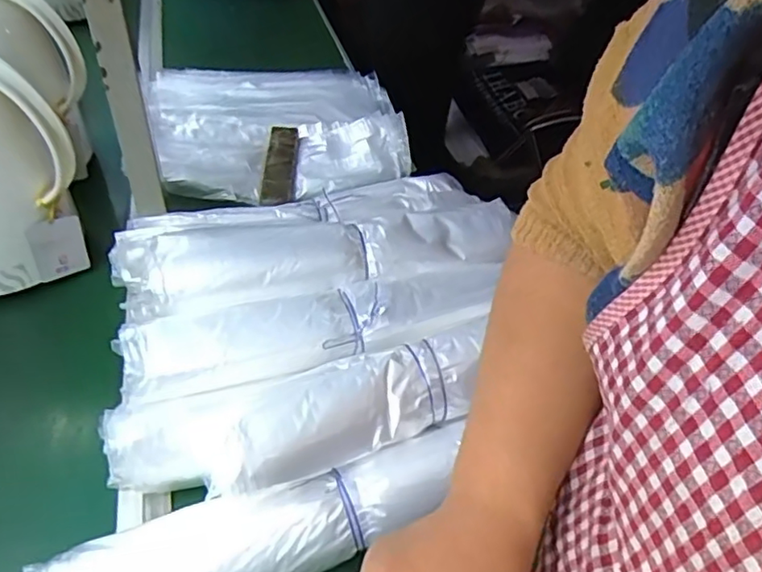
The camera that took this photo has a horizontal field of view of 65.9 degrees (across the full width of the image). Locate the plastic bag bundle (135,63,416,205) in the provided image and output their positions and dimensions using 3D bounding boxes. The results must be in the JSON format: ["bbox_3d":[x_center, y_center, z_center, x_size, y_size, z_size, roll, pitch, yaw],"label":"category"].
[{"bbox_3d":[-0.160,-0.255,0.878,0.368,0.057,0.361,-5,45,-11],"label":"plastic bag bundle"}]

